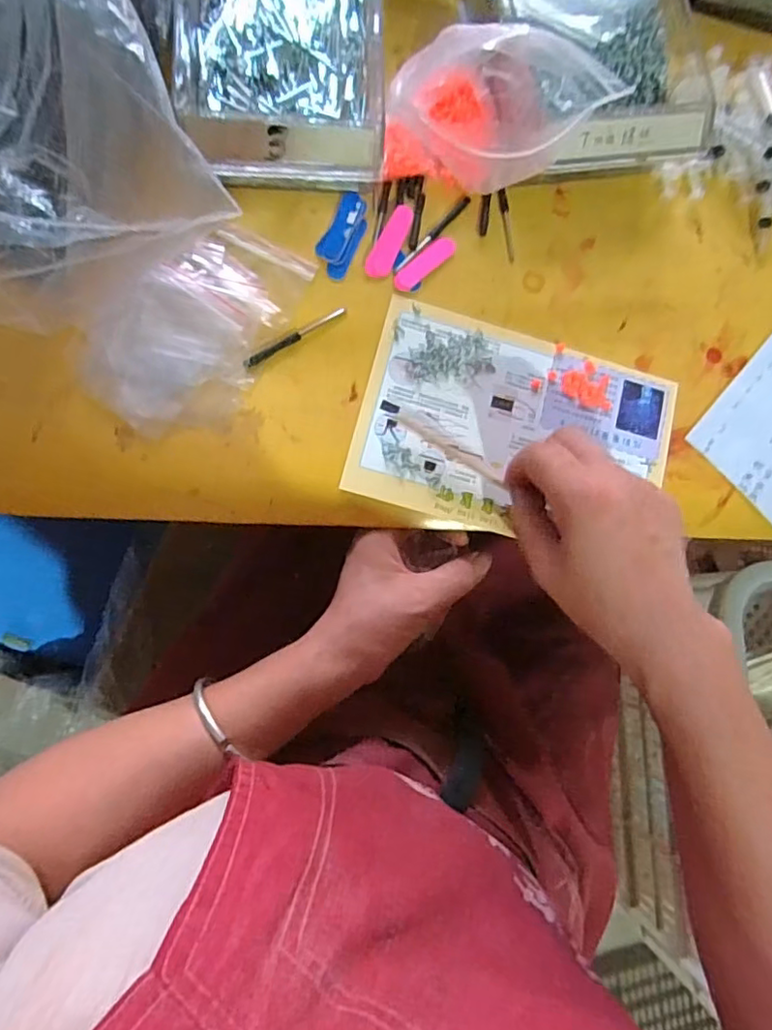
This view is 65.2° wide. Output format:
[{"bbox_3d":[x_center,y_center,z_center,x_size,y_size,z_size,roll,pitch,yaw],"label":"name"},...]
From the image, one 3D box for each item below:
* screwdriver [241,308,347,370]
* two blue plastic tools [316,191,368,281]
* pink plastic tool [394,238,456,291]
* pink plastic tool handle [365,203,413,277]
[{"bbox_3d":[-0.057,-0.114,0.385,0.075,0.004,0.006,-33,90,-9],"label":"screwdriver"},{"bbox_3d":[-0.028,-0.186,0.400,0.025,0.006,0.057,24,80,-3],"label":"two blue plastic tools"},{"bbox_3d":[0.026,-0.169,0.405,0.051,0.004,0.013,-43,89,-10],"label":"pink plastic tool"},{"bbox_3d":[0.003,-0.182,0.401,0.016,0.004,0.054,24,80,-3],"label":"pink plastic tool handle"}]

